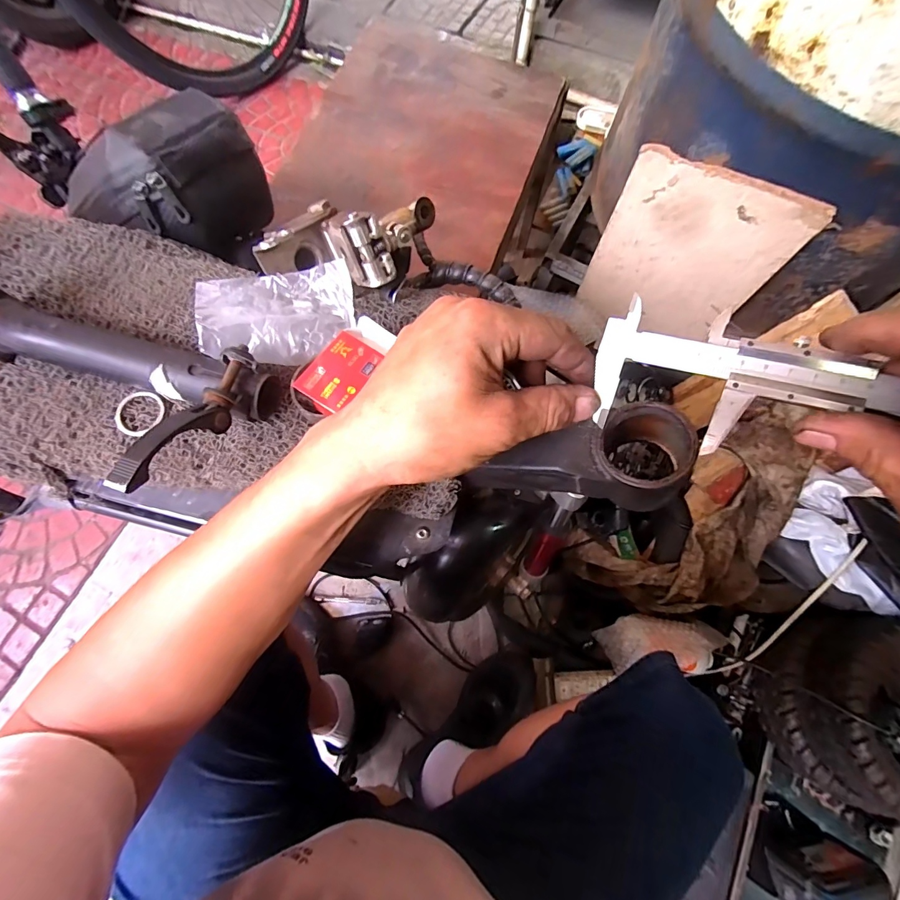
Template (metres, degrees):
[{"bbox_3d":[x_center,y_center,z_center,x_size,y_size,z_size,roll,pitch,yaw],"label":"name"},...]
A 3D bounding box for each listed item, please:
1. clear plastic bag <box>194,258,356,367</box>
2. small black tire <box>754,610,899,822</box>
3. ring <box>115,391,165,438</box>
[{"bbox_3d":[-0.129,-0.104,0.327,0.107,0.035,0.069,-8,75,-5],"label":"clear plastic bag"},{"bbox_3d":[0.610,0.379,0.599,0.235,0.159,0.234,30,75,6],"label":"small black tire"},{"bbox_3d":[-0.233,-0.027,0.323,0.031,0.006,0.035,19,83,-10],"label":"ring"}]

